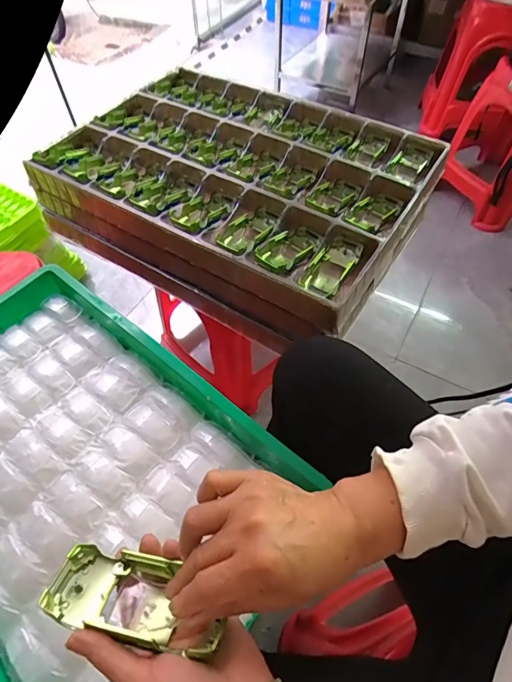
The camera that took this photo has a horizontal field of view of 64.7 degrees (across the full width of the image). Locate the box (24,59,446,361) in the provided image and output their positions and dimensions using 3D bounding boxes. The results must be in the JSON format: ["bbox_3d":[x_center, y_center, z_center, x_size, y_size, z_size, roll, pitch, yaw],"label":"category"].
[{"bbox_3d":[-0.032,-0.307,0.787,0.646,0.134,0.479,28,61,18],"label":"box"}]

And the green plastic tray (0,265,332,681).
[{"bbox_3d":[-0.234,0.145,0.493,0.528,0.056,0.354,34,63,21],"label":"green plastic tray"}]

